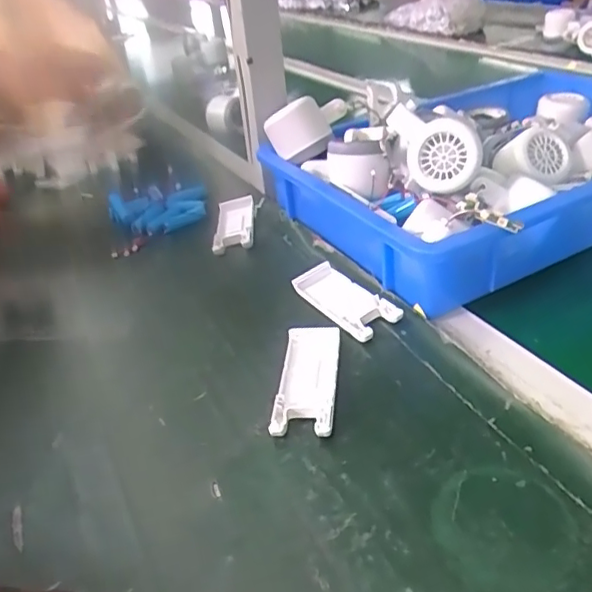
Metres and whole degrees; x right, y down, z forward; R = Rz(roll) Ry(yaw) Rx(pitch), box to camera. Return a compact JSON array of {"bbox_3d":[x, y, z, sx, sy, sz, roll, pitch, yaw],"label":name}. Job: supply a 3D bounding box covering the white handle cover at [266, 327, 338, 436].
[{"bbox_3d":[0.008,0.059,0.410,0.039,0.013,0.105,-1,34,9],"label":"white handle cover"}]

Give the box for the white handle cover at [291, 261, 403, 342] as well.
[{"bbox_3d":[0.038,0.003,0.480,0.041,0.017,0.104,-24,37,-23],"label":"white handle cover"}]

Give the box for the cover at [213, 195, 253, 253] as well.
[{"bbox_3d":[-0.066,-0.074,0.614,0.040,0.028,0.082,-6,34,2],"label":"cover"}]

